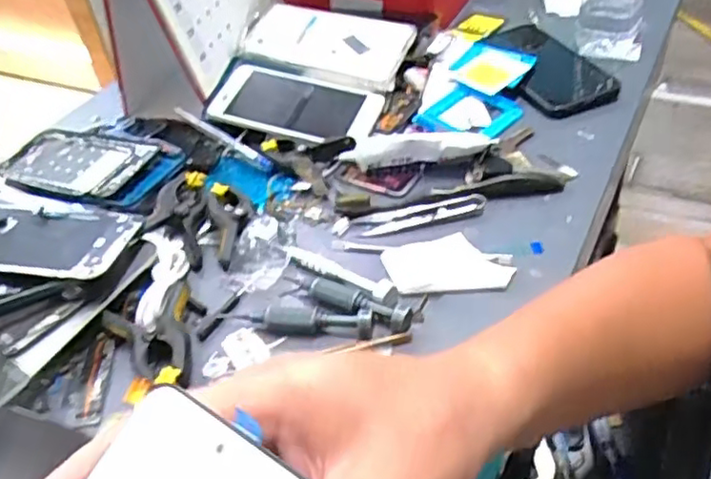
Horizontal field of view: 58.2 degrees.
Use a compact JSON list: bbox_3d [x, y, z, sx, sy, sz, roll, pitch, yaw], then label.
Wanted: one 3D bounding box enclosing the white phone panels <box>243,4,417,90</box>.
[{"bbox_3d":[-0.033,-0.203,0.665,0.174,0.021,0.079,18,69,23],"label":"white phone panels"}]

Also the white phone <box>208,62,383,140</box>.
[{"bbox_3d":[-0.064,-0.129,0.617,0.170,0.015,0.082,17,55,17],"label":"white phone"}]

